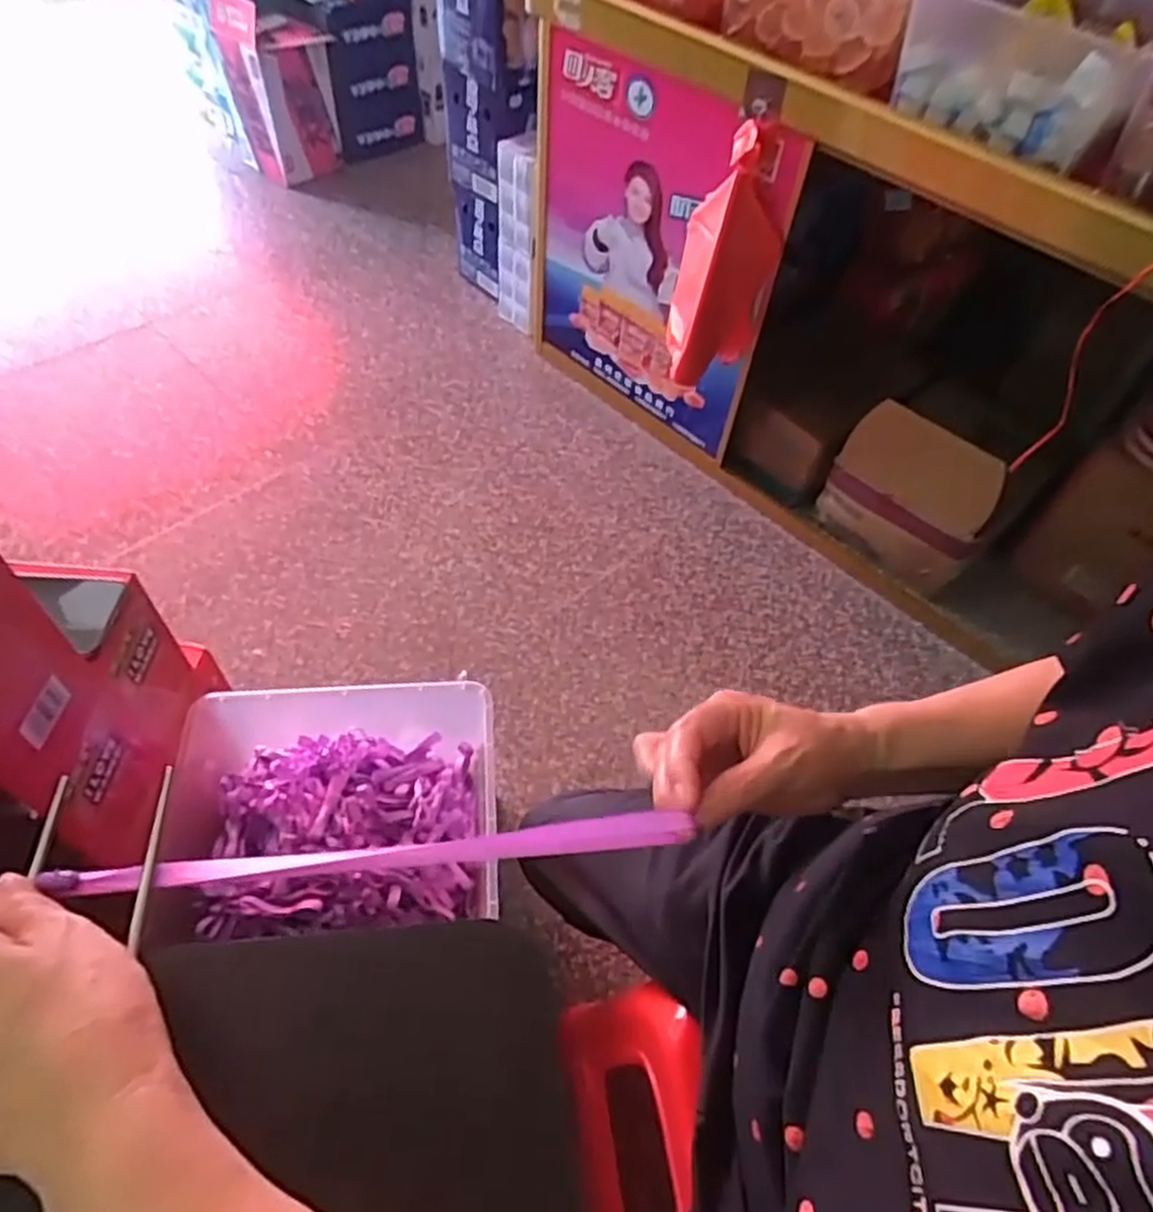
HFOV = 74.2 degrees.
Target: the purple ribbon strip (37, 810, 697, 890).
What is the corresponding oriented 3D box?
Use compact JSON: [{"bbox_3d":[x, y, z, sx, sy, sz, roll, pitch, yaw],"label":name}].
[{"bbox_3d":[-0.085,0.112,0.346,0.273,0.014,0.012,-3,52,-7],"label":"purple ribbon strip"}]

